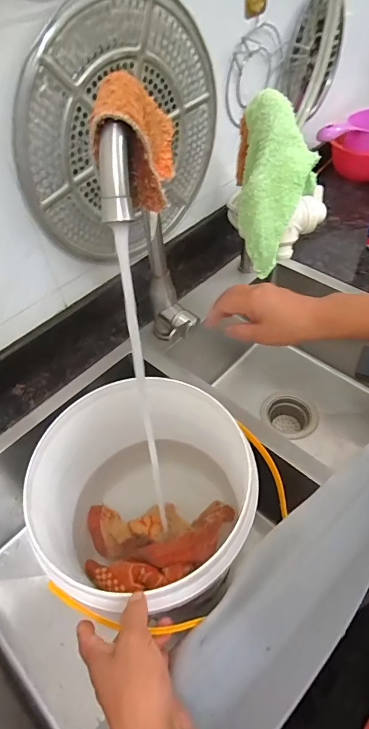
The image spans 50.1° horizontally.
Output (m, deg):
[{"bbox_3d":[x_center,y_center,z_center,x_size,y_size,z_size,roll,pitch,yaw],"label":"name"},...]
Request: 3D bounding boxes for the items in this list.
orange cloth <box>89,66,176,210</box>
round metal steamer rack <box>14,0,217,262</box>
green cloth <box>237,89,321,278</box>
[{"bbox_3d":[-0.028,-0.206,0.366,0.042,0.105,0.140,15,53,16],"label":"orange cloth"},{"bbox_3d":[-0.074,-0.307,0.548,0.029,0.310,0.326,33,60,28],"label":"round metal steamer rack"},{"bbox_3d":[0.116,-0.224,0.491,0.090,0.071,0.210,4,95,8],"label":"green cloth"}]

